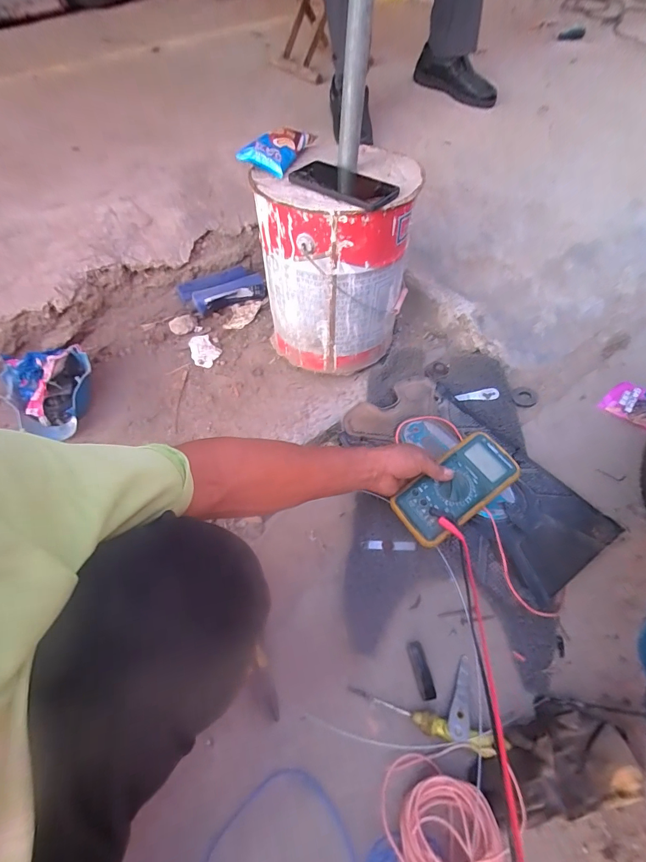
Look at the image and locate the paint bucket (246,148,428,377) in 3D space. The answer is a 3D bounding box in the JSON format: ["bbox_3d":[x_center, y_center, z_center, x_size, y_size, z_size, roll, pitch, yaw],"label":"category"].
[{"bbox_3d":[0.032,-0.325,0.777,0.276,0.367,0.269,2,56,6],"label":"paint bucket"}]

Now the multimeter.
[{"bbox_3d":[0.201,0.084,0.574,0.190,0.025,0.086,-35,59,-10],"label":"multimeter"}]

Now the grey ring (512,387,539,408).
[{"bbox_3d":[0.412,-0.068,0.782,0.053,0.006,0.047,-39,61,-20],"label":"grey ring"}]

